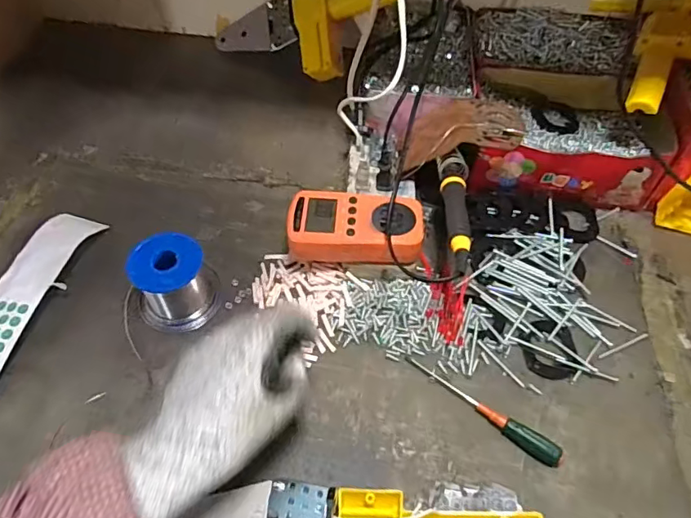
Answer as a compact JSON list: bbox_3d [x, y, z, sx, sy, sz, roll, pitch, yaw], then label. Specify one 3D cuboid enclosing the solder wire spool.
[{"bbox_3d":[-0.163,0.021,0.473,0.074,0.066,0.064,-27,59,-20],"label":"solder wire spool"}]

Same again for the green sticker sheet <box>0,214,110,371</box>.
[{"bbox_3d":[-0.316,0.038,0.485,0.060,0.032,0.210,13,55,8],"label":"green sticker sheet"}]

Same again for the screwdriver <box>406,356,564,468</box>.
[{"bbox_3d":[0.116,0.128,0.434,0.148,0.016,0.018,32,59,20],"label":"screwdriver"}]

